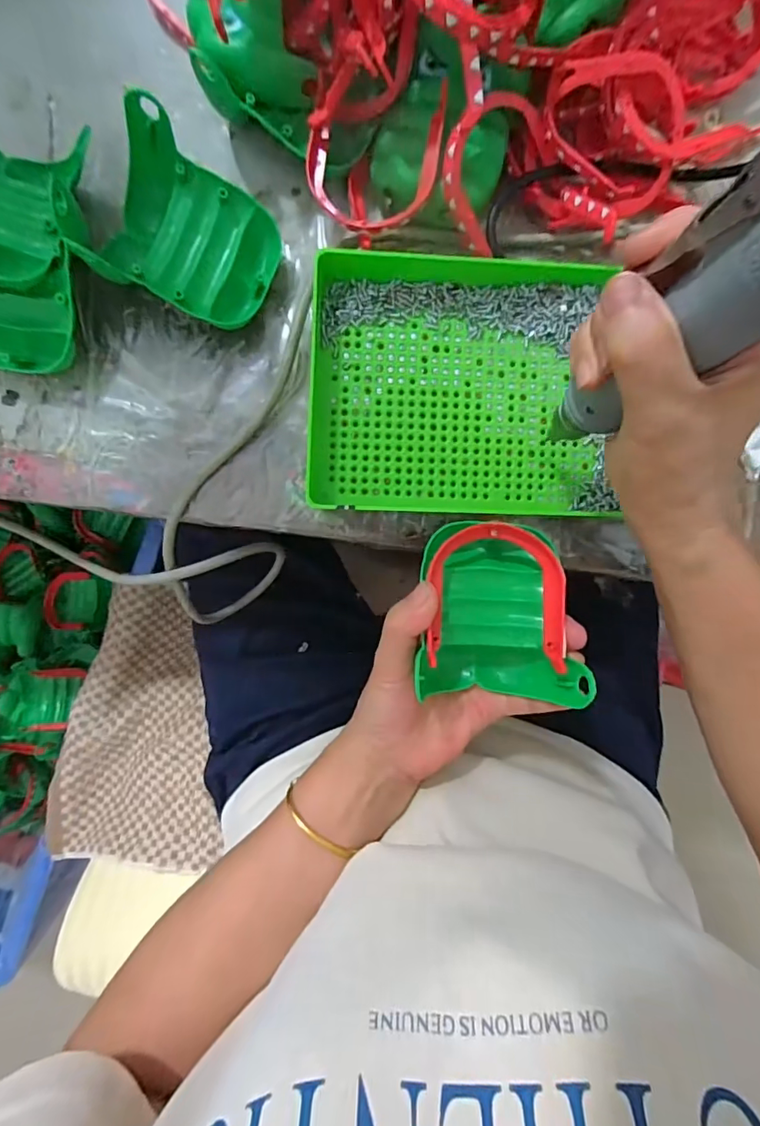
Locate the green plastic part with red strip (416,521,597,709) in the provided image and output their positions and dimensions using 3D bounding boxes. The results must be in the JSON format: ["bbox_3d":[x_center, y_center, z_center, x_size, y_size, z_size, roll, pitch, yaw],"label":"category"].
[{"bbox_3d":[0.063,0.029,0.280,0.081,0.051,0.099,1,90,-5],"label":"green plastic part with red strip"}]

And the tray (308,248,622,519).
[{"bbox_3d":[0.050,-0.108,0.314,0.183,0.034,0.150,2,90,-3],"label":"tray"}]

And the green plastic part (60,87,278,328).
[{"bbox_3d":[-0.115,-0.187,0.291,0.101,0.050,0.089,29,89,-3],"label":"green plastic part"}]

